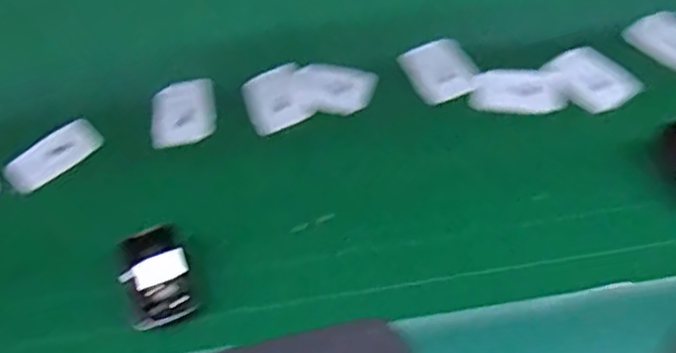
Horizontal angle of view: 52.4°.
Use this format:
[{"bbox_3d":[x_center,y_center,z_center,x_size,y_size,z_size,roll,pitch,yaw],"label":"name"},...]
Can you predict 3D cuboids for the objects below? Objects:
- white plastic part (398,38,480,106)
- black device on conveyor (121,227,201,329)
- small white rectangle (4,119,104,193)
[{"bbox_3d":[0.094,-0.100,0.632,0.063,0.004,0.070,-21,56,-10],"label":"white plastic part"},{"bbox_3d":[-0.134,0.074,0.504,0.049,0.032,0.060,-25,57,-12],"label":"black device on conveyor"},{"bbox_3d":[-0.250,-0.020,0.605,0.038,0.008,0.084,35,65,25],"label":"small white rectangle"}]

